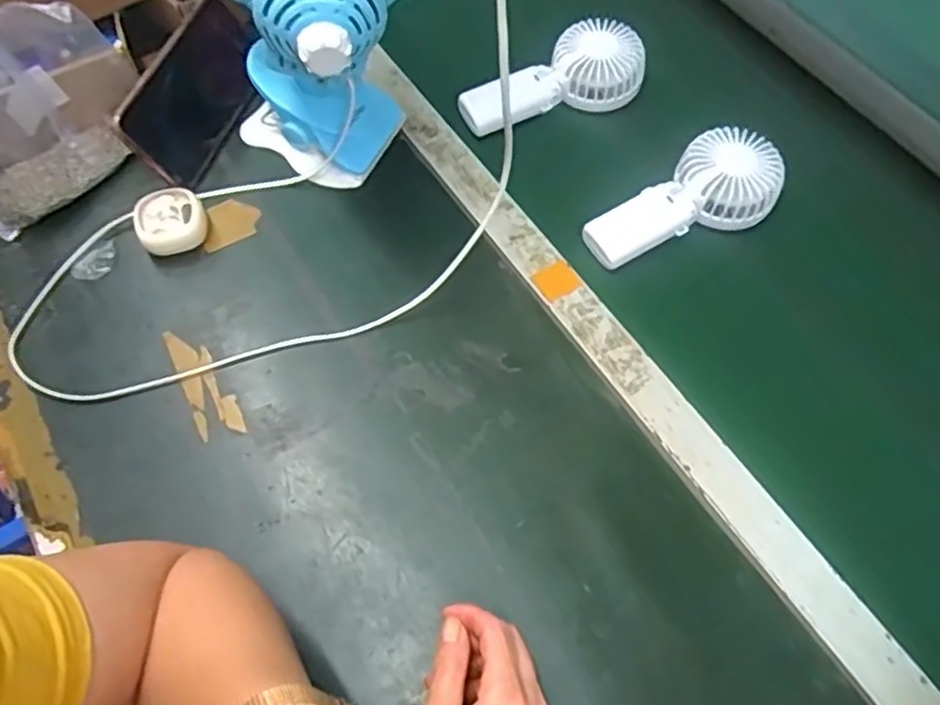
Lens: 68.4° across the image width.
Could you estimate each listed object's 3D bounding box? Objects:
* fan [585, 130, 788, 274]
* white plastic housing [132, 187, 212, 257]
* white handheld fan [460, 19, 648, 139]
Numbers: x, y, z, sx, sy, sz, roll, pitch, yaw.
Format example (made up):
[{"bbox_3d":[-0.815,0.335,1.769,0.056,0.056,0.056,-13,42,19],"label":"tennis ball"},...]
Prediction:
[{"bbox_3d":[0.182,-0.124,0.583,0.178,0.043,0.081,-34,67,-15],"label":"fan"},{"bbox_3d":[-0.252,-0.110,0.587,0.055,0.028,0.055,-25,65,-11],"label":"white plastic housing"},{"bbox_3d":[0.078,-0.257,0.654,0.178,0.037,0.086,-29,66,-13],"label":"white handheld fan"}]

